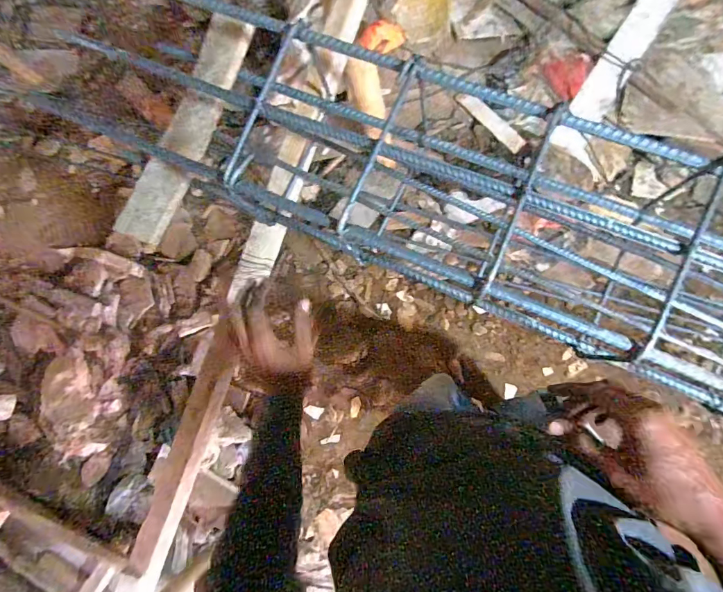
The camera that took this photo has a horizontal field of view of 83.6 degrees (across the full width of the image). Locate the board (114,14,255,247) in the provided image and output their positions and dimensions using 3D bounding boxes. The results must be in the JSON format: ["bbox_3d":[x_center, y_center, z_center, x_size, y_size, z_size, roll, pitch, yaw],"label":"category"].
[{"bbox_3d":[-0.258,-0.244,0.598,0.064,0.016,0.347,26,89,-16],"label":"board"}]

